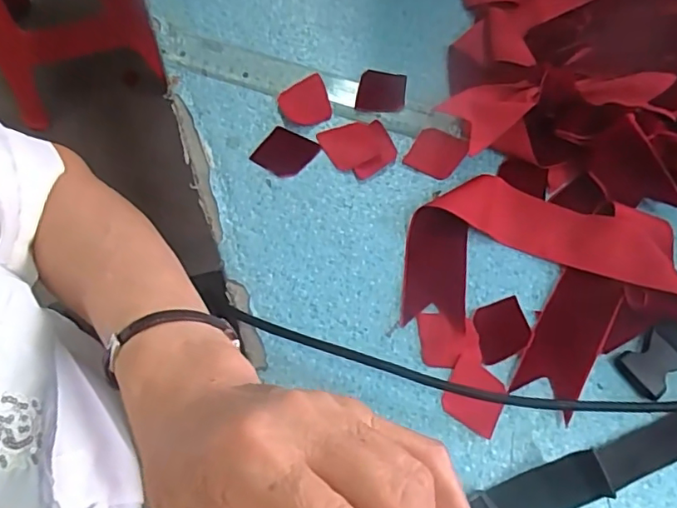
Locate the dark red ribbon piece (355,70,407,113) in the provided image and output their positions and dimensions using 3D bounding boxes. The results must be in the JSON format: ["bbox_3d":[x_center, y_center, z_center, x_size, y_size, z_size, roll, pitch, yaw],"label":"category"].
[{"bbox_3d":[0.031,-0.116,0.395,0.034,0.004,0.034,6,70,1],"label":"dark red ribbon piece"}]

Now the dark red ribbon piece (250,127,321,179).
[{"bbox_3d":[-0.036,-0.069,0.371,0.035,0.004,0.036,32,72,10],"label":"dark red ribbon piece"}]

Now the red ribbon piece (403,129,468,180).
[{"bbox_3d":[0.067,-0.068,0.374,0.034,0.004,0.034,29,83,9],"label":"red ribbon piece"}]

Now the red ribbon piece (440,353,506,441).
[{"bbox_3d":[0.079,0.082,0.320,0.033,0.005,0.037,26,72,8],"label":"red ribbon piece"}]

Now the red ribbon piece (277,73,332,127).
[{"bbox_3d":[-0.023,-0.105,0.385,0.035,0.004,0.035,-23,72,-10],"label":"red ribbon piece"}]

